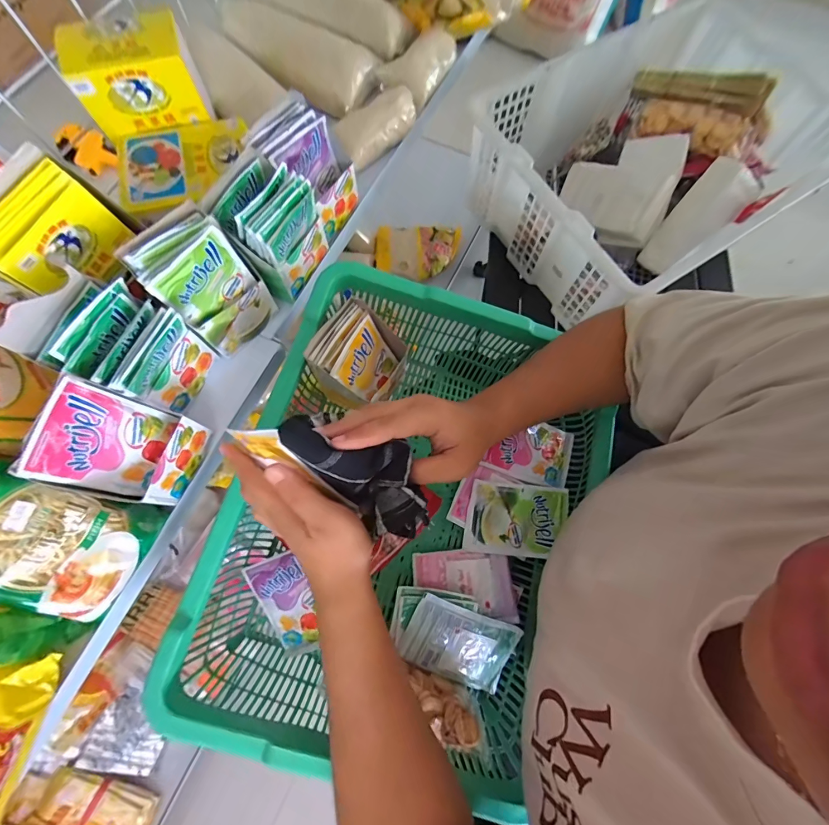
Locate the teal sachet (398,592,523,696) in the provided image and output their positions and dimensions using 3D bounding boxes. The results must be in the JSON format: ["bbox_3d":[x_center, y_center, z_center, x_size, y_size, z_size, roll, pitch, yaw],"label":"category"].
[{"bbox_3d":[0.049,0.239,0.391,0.118,0.017,0.077,25,96,-7],"label":"teal sachet"}]

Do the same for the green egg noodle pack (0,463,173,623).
[{"bbox_3d":[-0.297,0.106,0.307,0.037,0.134,0.098,5,65,46],"label":"green egg noodle pack"}]

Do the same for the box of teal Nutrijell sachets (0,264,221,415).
[{"bbox_3d":[-0.263,-0.058,0.350,0.096,0.120,0.084,21,74,5],"label":"box of teal Nutrijell sachets"}]

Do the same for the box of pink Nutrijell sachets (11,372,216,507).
[{"bbox_3d":[-0.251,0.029,0.328,0.070,0.098,0.082,15,73,3],"label":"box of pink Nutrijell sachets"}]

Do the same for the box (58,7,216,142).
[{"bbox_3d":[-0.293,-0.358,0.400,0.118,0.070,0.074,-24,75,-8],"label":"box"}]

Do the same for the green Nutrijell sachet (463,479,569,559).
[{"bbox_3d":[0.114,0.118,0.420,0.108,0.016,0.076,7,73,1],"label":"green Nutrijell sachet"}]

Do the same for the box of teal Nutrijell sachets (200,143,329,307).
[{"bbox_3d":[-0.155,-0.197,0.406,0.086,0.097,0.086,31,75,8],"label":"box of teal Nutrijell sachets"}]

